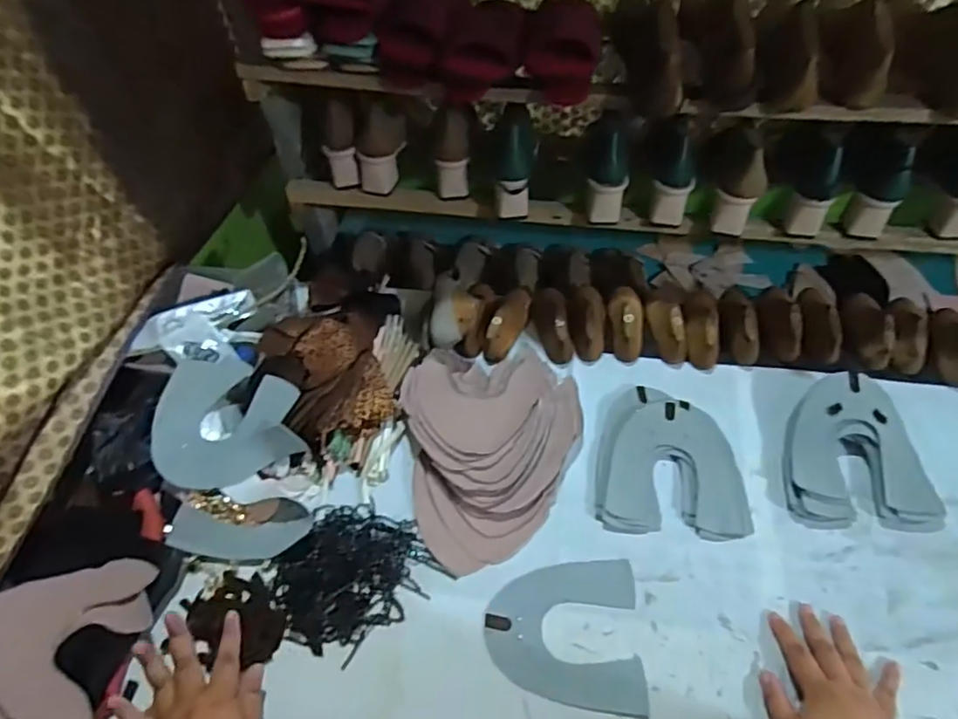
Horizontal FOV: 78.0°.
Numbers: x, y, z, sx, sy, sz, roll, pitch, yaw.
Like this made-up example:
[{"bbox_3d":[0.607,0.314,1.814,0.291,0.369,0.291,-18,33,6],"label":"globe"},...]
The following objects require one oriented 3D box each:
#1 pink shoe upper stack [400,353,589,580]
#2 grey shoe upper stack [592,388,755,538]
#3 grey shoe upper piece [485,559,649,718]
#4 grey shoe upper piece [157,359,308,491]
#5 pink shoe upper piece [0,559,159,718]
[{"bbox_3d":[0.025,0.099,0.752,0.224,0.047,0.293,-10,54,-3],"label":"pink shoe upper stack"},{"bbox_3d":[0.238,0.123,0.743,0.174,0.015,0.194,3,54,6],"label":"grey shoe upper stack"},{"bbox_3d":[0.090,0.292,0.635,0.160,0.004,0.148,0,54,4],"label":"grey shoe upper piece"},{"bbox_3d":[-0.314,0.064,0.760,0.166,0.055,0.182,-11,54,-4],"label":"grey shoe upper piece"},{"bbox_3d":[-0.422,0.298,0.611,0.162,0.034,0.175,-23,56,-12],"label":"pink shoe upper piece"}]

